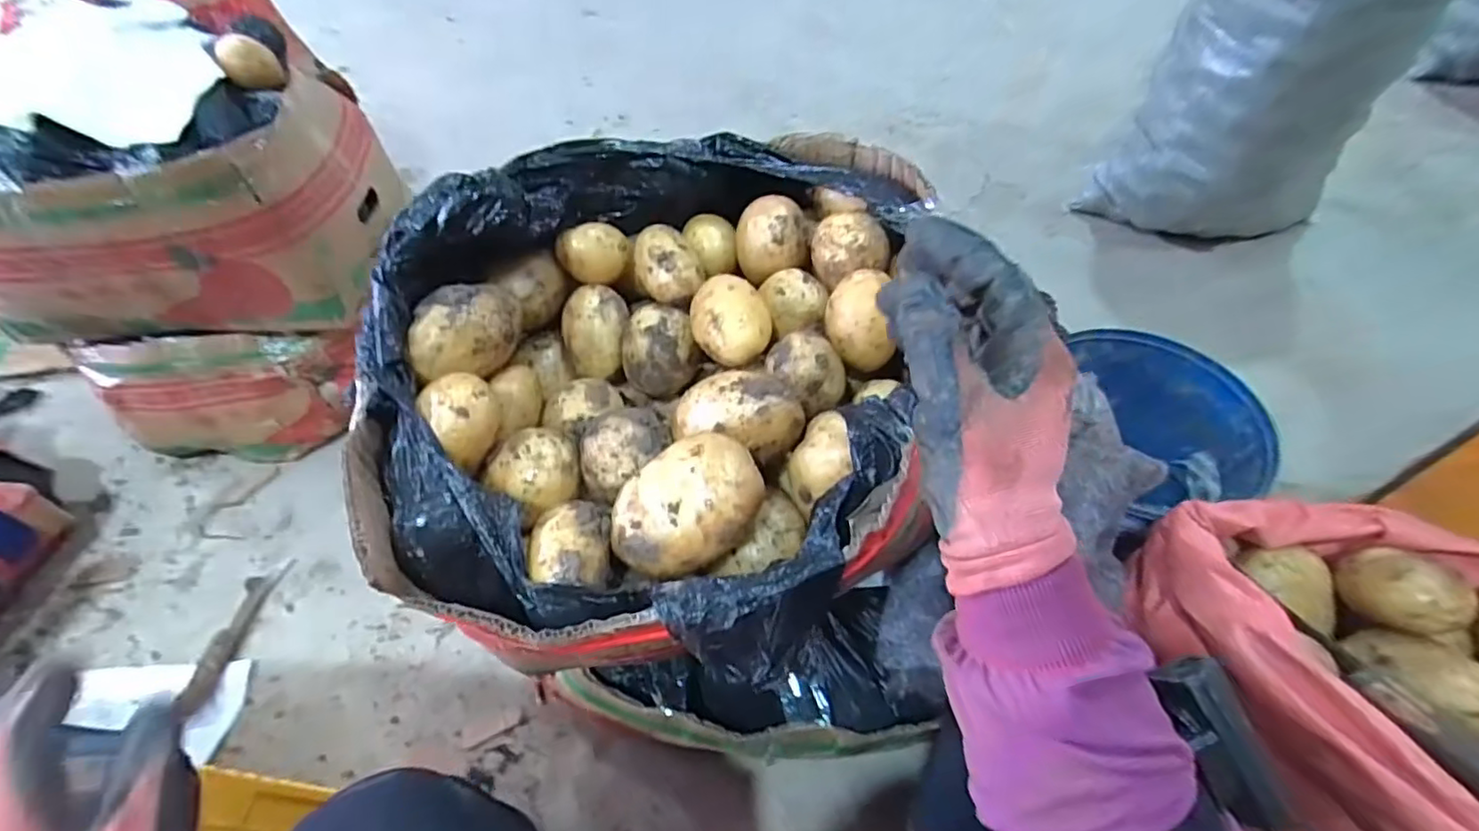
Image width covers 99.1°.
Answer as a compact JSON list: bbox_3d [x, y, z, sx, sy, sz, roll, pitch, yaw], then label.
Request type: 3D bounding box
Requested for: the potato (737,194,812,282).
[{"bbox_3d":[0.027,-0.146,0.522,0.061,0.055,0.051,-1,54,3],"label":"potato"}]

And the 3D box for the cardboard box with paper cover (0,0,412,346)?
[{"bbox_3d":[-0.724,-0.312,0.802,0.431,0.298,0.374,-5,54,0],"label":"cardboard box with paper cover"}]

